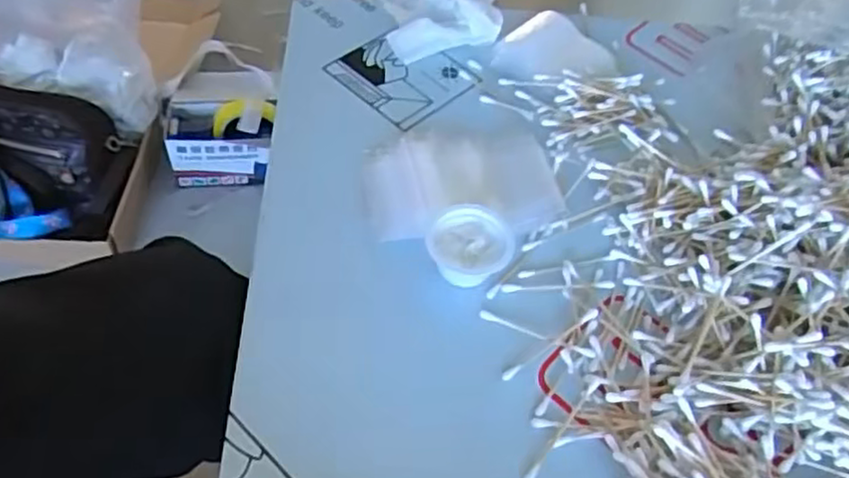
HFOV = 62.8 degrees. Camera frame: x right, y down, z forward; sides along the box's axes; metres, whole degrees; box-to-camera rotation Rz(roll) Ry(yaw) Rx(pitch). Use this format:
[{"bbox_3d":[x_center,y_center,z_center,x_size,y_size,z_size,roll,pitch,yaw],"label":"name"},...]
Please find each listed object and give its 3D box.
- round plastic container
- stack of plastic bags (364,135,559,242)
[{"bbox_3d":[0.029,0.002,0.440,0.052,0.020,0.047,-26,60,-24],"label":"round plastic container"},{"bbox_3d":[0.025,-0.041,0.486,0.126,0.014,0.090,-5,54,-11],"label":"stack of plastic bags"}]

